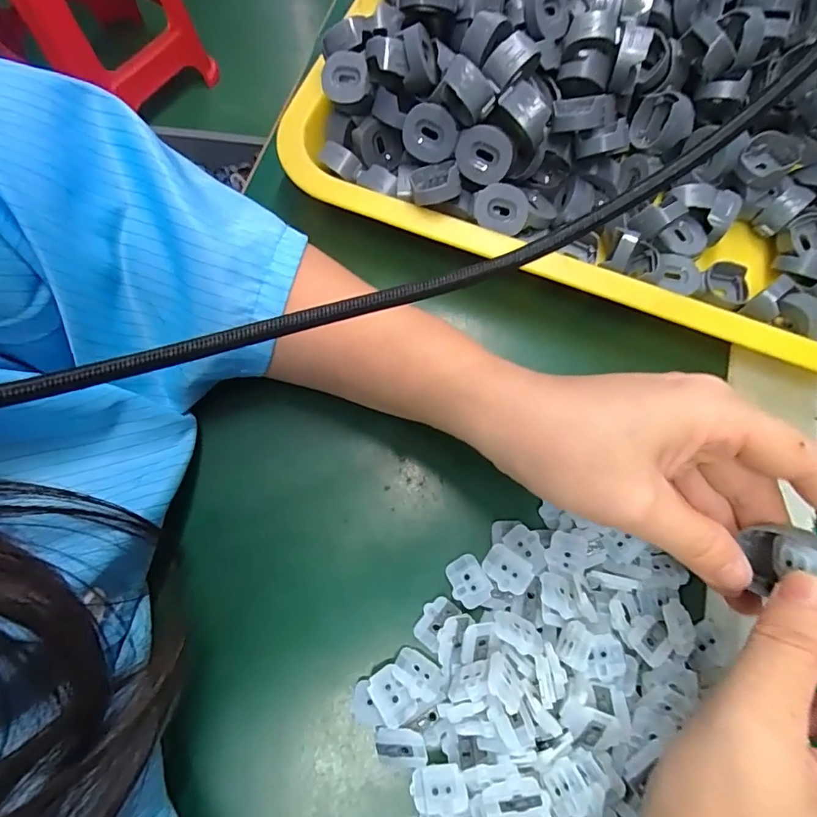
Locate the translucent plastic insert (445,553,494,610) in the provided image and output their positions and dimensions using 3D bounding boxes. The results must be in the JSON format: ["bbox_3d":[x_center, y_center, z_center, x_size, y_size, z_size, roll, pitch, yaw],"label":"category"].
[{"bbox_3d":[0.027,0.080,0.220,0.017,0.005,0.022,-28,75,-10],"label":"translucent plastic insert"}]

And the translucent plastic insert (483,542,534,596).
[{"bbox_3d":[0.045,0.073,0.217,0.021,0.007,0.016,34,74,9],"label":"translucent plastic insert"}]

